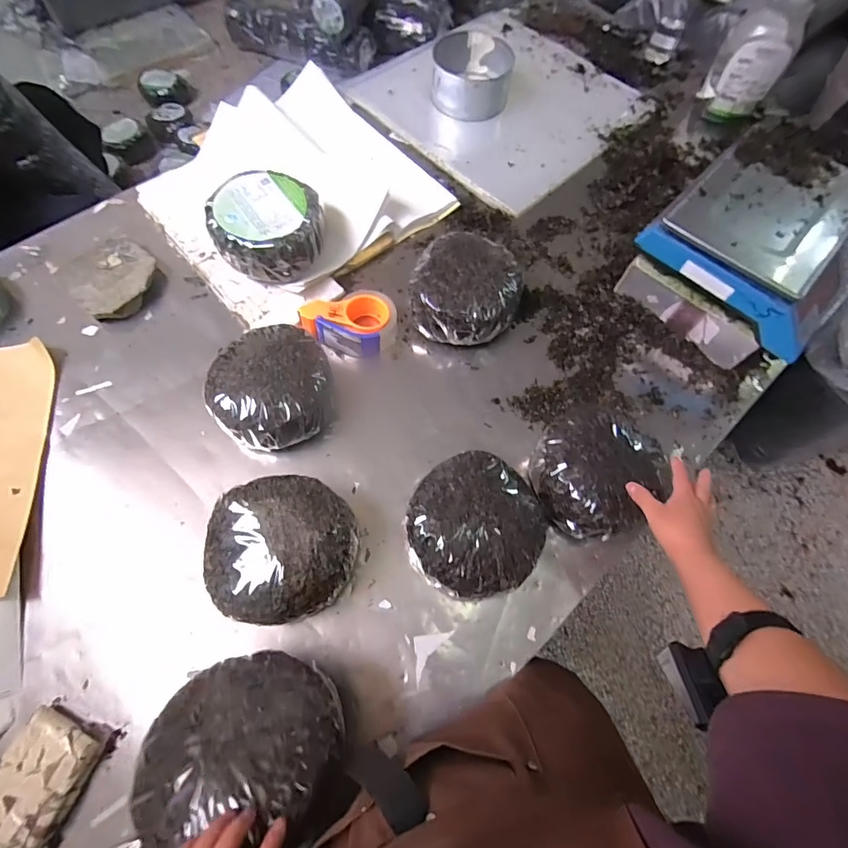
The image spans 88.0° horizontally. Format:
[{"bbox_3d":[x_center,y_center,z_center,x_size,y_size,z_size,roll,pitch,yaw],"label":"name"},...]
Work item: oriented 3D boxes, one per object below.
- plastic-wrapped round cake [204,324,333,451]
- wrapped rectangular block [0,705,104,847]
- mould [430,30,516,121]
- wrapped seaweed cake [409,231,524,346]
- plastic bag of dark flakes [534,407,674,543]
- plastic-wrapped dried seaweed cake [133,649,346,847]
[{"bbox_3d":[-0.241,-0.057,0.707,0.175,0.099,0.188,1,67,-1],"label":"plastic-wrapped round cake"},{"bbox_3d":[-0.465,0.436,0.524,0.106,0.040,0.154,20,68,7],"label":"wrapped rectangular block"},{"bbox_3d":[0.117,-0.832,1.052,0.189,0.085,0.191,10,67,3],"label":"mould"},{"bbox_3d":[0.075,-0.236,0.791,0.189,0.101,0.183,1,67,-1],"label":"wrapped seaweed cake"},{"bbox_3d":[0.263,0.067,0.662,0.183,0.088,0.177,-25,70,-11],"label":"plastic bag of dark flakes"},{"bbox_3d":[-0.185,0.330,0.446,0.182,0.049,0.186,-3,39,2],"label":"plastic-wrapped dried seaweed cake"}]

